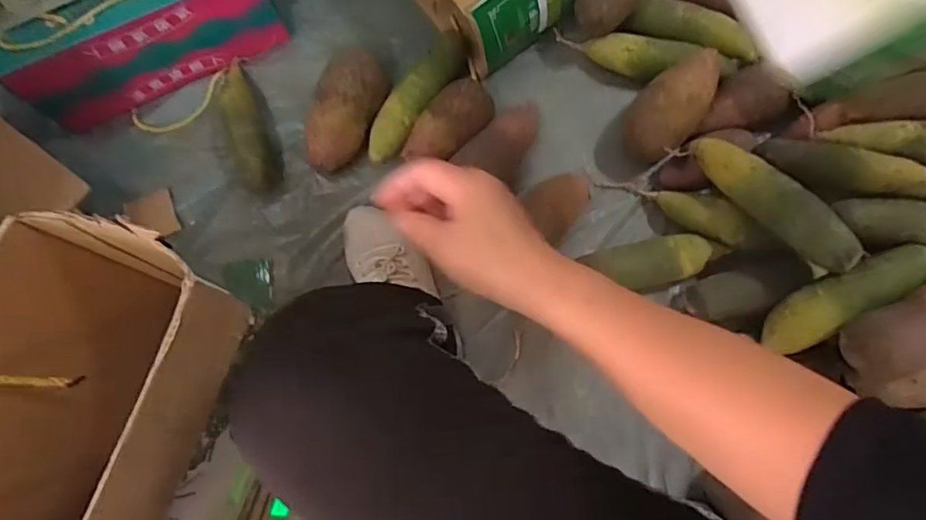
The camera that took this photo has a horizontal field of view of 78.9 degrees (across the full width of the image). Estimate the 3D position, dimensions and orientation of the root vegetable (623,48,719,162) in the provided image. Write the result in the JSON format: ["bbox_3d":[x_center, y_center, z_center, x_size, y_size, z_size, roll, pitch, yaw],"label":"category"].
[{"bbox_3d":[0.266,-0.193,0.737,0.085,0.088,0.129,42,81,11],"label":"root vegetable"}]

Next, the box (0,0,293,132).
[{"bbox_3d":[-0.414,-0.290,0.743,0.335,0.128,0.083,-25,77,-4],"label":"box"}]

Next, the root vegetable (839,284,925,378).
[{"bbox_3d":[0.465,0.064,0.563,0.150,0.063,0.067,-23,77,-3],"label":"root vegetable"}]

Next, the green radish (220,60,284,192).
[{"bbox_3d":[-0.295,-0.185,0.760,0.058,0.055,0.202,-20,76,-3],"label":"green radish"}]

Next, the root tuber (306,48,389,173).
[{"bbox_3d":[-0.159,-0.193,0.745,0.076,0.084,0.146,24,78,8],"label":"root tuber"}]

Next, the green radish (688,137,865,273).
[{"bbox_3d":[0.349,-0.074,0.644,0.048,0.052,0.222,-33,60,-7],"label":"green radish"}]

